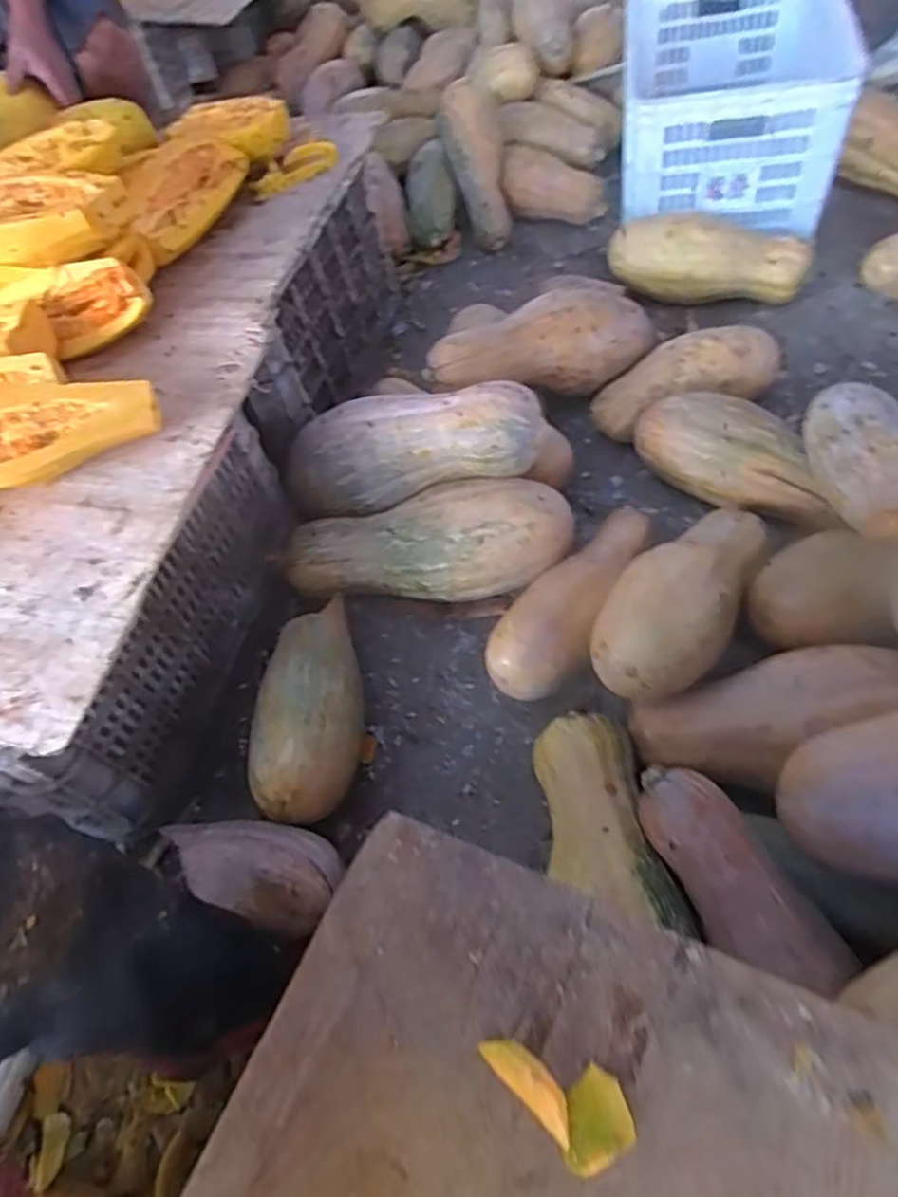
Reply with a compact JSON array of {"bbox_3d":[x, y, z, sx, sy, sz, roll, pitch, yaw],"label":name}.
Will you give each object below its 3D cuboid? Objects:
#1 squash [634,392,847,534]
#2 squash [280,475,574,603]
[{"bbox_3d":[0.380,-0.184,0.888,0.280,0.102,0.113,33,68,26],"label":"squash"},{"bbox_3d":[-0.031,-0.064,0.875,0.372,0.116,0.127,-7,52,17],"label":"squash"}]

